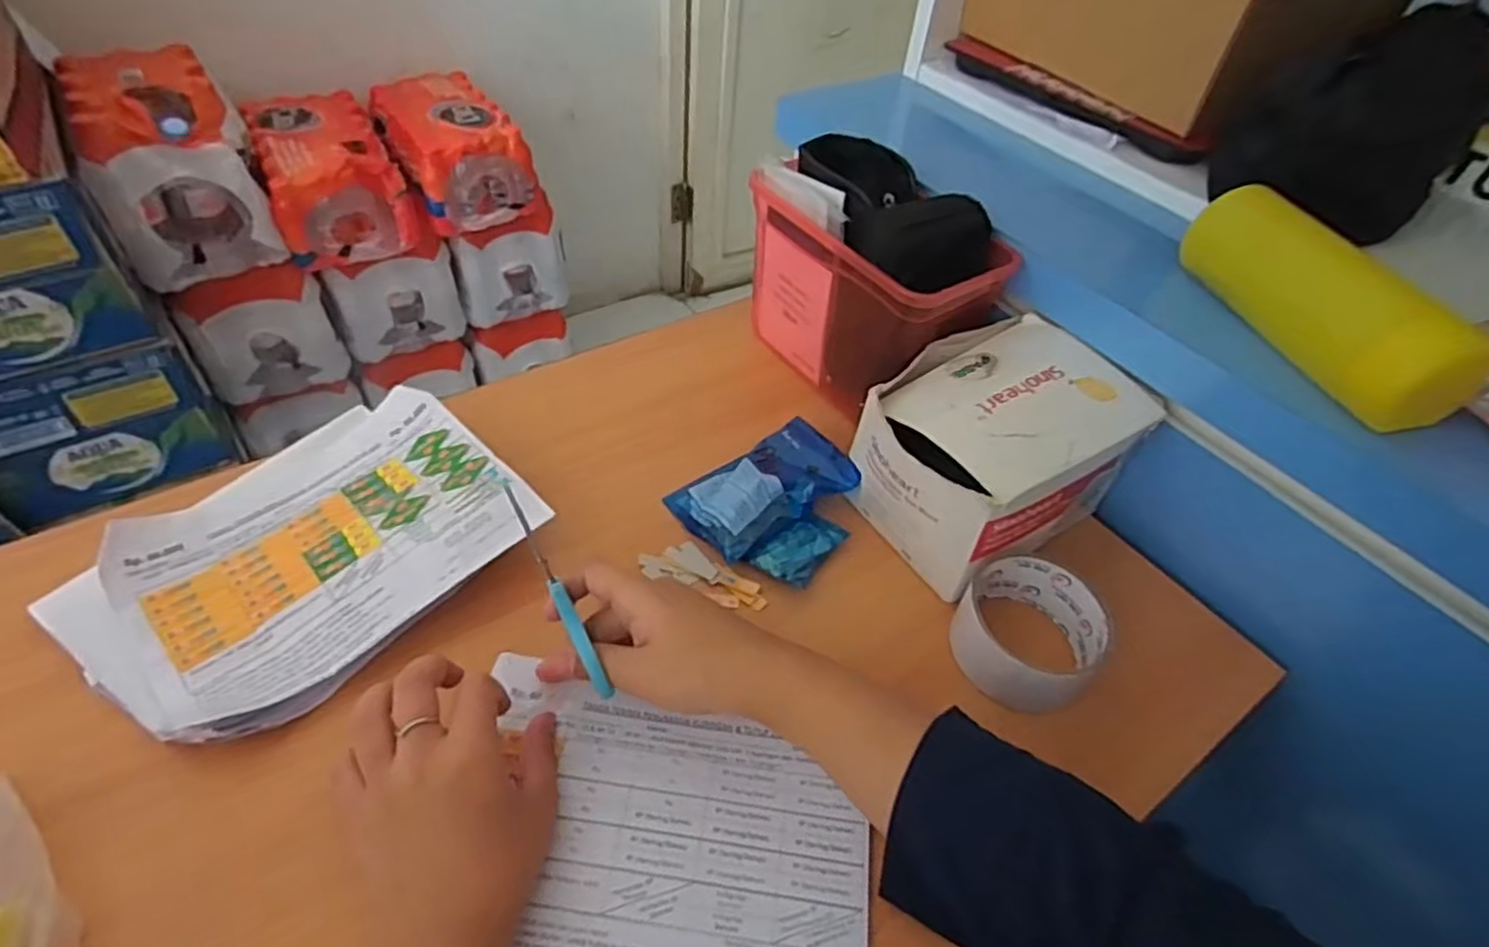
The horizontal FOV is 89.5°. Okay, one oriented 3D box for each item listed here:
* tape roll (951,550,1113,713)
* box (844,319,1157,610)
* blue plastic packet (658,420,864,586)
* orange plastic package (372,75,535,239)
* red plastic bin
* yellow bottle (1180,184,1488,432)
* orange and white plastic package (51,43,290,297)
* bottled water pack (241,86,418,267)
[{"bbox_3d":[0.167,0.095,0.449,0.089,0.042,0.084,3,47,-4],"label":"tape roll"},{"bbox_3d":[0.161,-0.018,0.501,0.165,0.096,0.126,-29,56,-29],"label":"box"},{"bbox_3d":[0.023,0.018,0.505,0.112,0.031,0.103,-25,55,-27],"label":"blue plastic packet"},{"bbox_3d":[-0.505,-0.556,1.291,0.187,0.150,0.285,-24,54,-26],"label":"orange plastic package"},{"bbox_3d":[0.097,-0.139,0.599,0.120,0.159,0.197,-28,56,-26],"label":"red plastic bin"},{"bbox_3d":[0.350,-0.110,0.448,0.062,0.061,0.175,-8,48,-14],"label":"yellow bottle"},{"bbox_3d":[-0.813,-0.445,1.073,0.187,0.225,0.275,-24,54,-26],"label":"orange and white plastic package"},{"bbox_3d":[-0.673,-0.481,1.208,0.184,0.156,0.291,-23,54,-26],"label":"bottled water pack"}]

